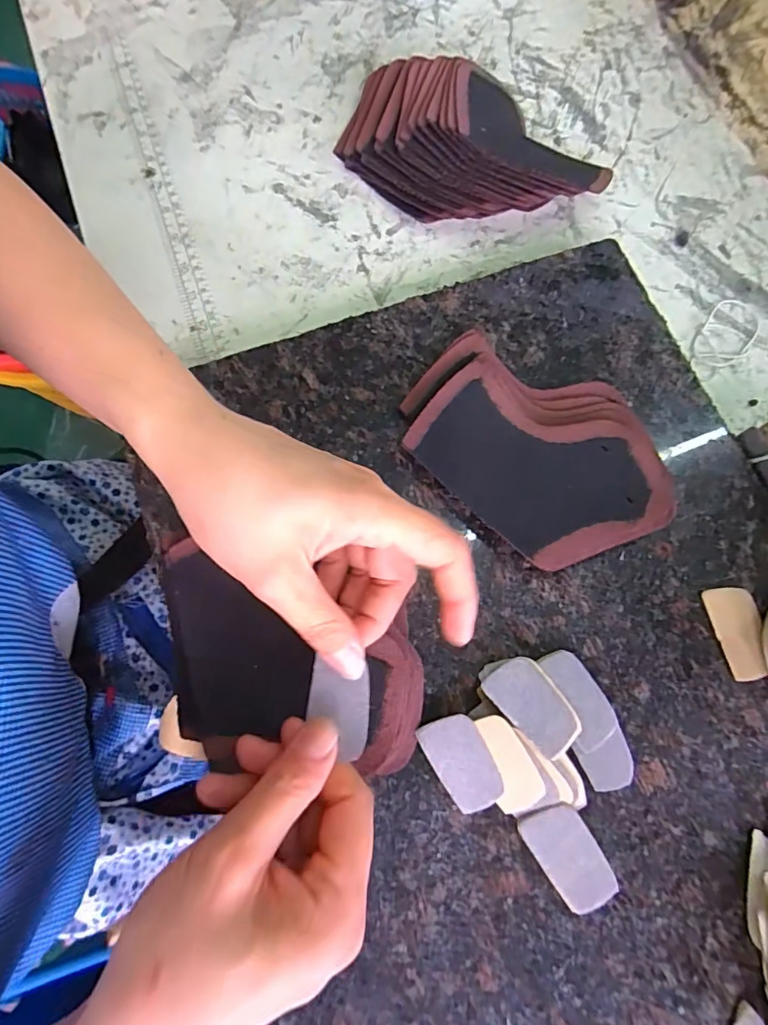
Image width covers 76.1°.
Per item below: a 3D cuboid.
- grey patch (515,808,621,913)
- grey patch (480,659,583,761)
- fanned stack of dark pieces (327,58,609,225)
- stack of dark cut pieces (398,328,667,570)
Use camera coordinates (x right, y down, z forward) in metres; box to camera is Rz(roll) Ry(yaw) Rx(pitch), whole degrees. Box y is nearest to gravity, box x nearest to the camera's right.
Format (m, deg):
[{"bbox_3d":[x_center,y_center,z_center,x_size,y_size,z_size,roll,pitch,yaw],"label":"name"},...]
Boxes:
[{"bbox_3d":[0.092,0.170,0.243,0.029,0.004,0.049,-36,80,6],"label":"grey patch"},{"bbox_3d":[0.078,0.101,0.257,0.030,0.005,0.051,-38,80,-10],"label":"grey patch"},{"bbox_3d":[0.067,-0.277,0.368,0.201,0.039,0.129,14,76,2],"label":"fanned stack of dark pieces"},{"bbox_3d":[0.090,-0.042,0.296,0.157,0.018,0.118,44,79,9],"label":"stack of dark cut pieces"}]

